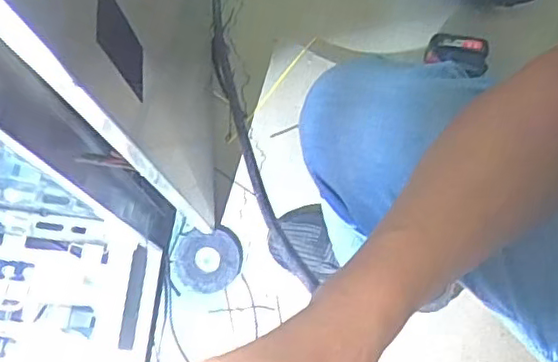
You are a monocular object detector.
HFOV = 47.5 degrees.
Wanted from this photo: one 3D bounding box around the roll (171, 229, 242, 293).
[{"bbox_3d":[-0.113,0.125,0.984,0.104,0.030,0.090,-5,73,-1],"label":"roll"}]

